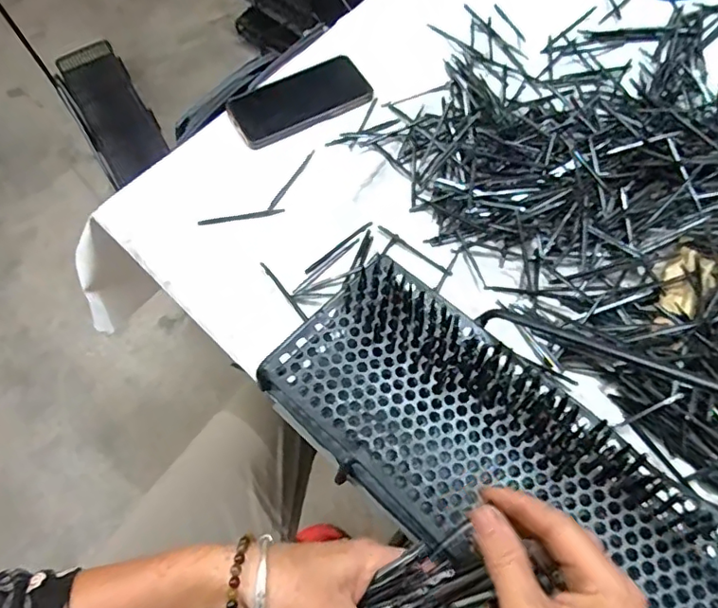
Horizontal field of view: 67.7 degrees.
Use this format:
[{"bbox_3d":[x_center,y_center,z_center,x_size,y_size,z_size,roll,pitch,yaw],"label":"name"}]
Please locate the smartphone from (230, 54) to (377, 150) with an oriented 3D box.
[{"bbox_3d":[-0.068,-0.240,0.626,0.162,0.005,0.083,-25,66,-11],"label":"smartphone"}]

